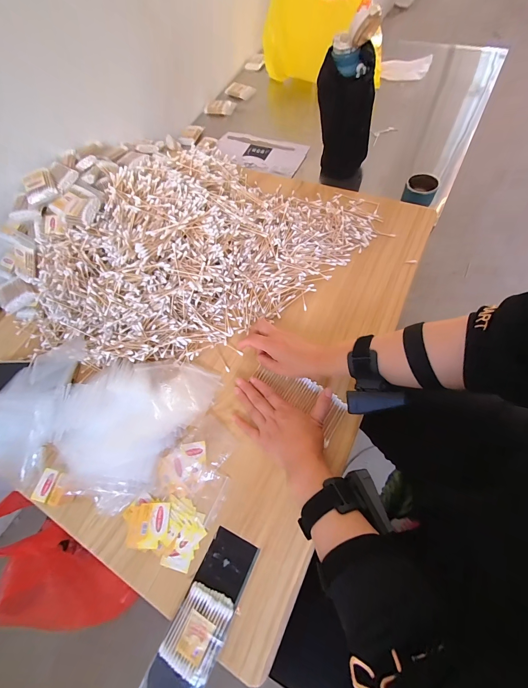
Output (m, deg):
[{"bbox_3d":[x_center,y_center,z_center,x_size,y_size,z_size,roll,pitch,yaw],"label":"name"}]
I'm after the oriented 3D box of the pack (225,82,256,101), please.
[{"bbox_3d":[-0.082,-0.855,0.923,0.106,0.028,0.042,31,66,16],"label":"pack"}]

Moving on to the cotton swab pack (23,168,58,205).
[{"bbox_3d":[-0.446,-0.313,0.545,0.057,0.022,0.076,-32,66,-7],"label":"cotton swab pack"}]

